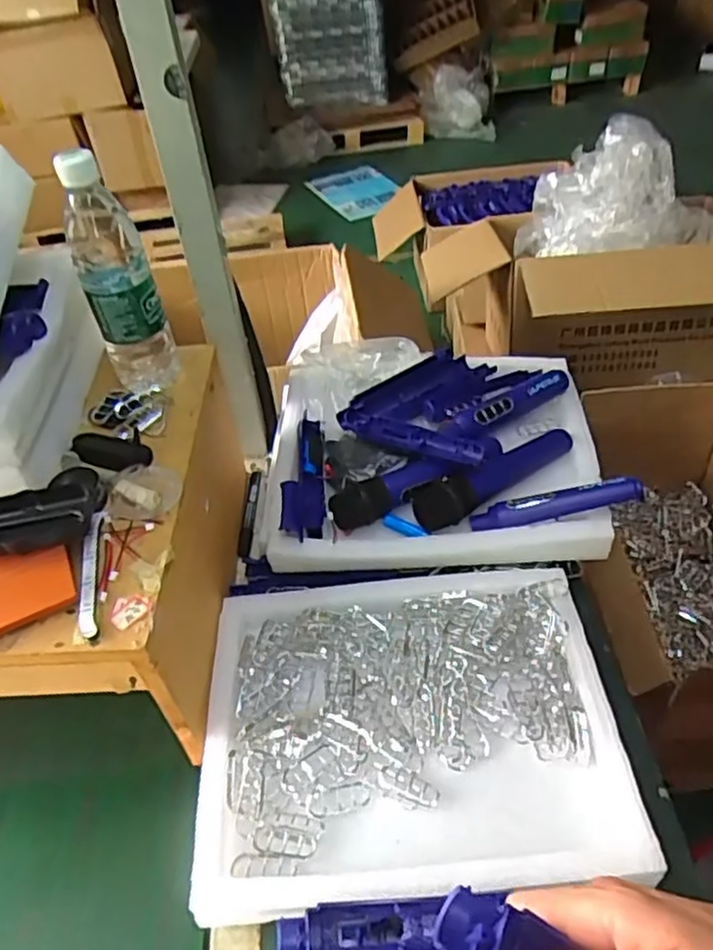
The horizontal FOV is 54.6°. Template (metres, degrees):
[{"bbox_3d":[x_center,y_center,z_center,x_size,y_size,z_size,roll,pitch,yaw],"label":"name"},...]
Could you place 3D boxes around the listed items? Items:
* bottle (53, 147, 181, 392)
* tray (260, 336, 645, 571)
[{"bbox_3d":[-0.223,-0.180,0.649,0.063,0.225,0.056,-19,46,-13],"label":"bottle"},{"bbox_3d":[0.082,-0.035,0.810,0.377,0.081,0.325,-5,44,2],"label":"tray"}]

